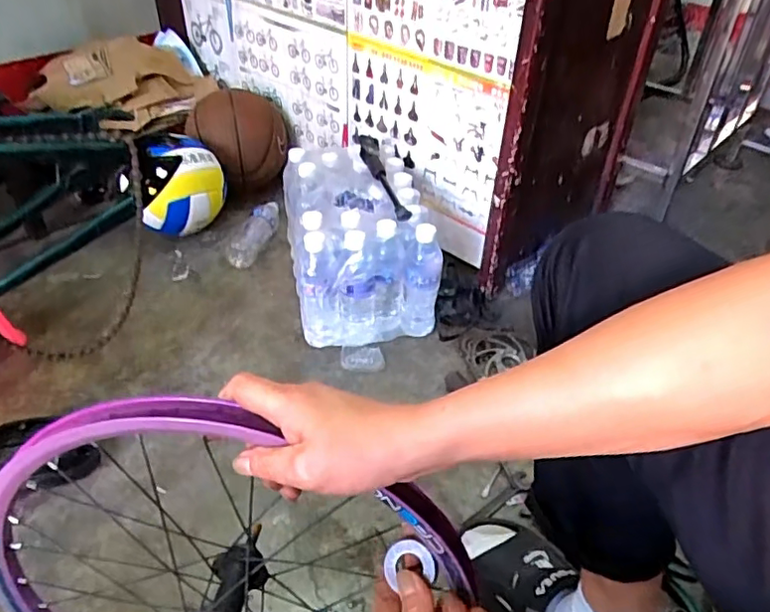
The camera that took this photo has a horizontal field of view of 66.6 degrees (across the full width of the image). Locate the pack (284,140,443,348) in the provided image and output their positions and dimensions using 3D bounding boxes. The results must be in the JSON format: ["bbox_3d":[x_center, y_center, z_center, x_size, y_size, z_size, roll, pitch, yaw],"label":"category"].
[{"bbox_3d":[-0.060,-0.130,1.112,0.237,0.210,0.355,-8,41,-13],"label":"pack"}]

